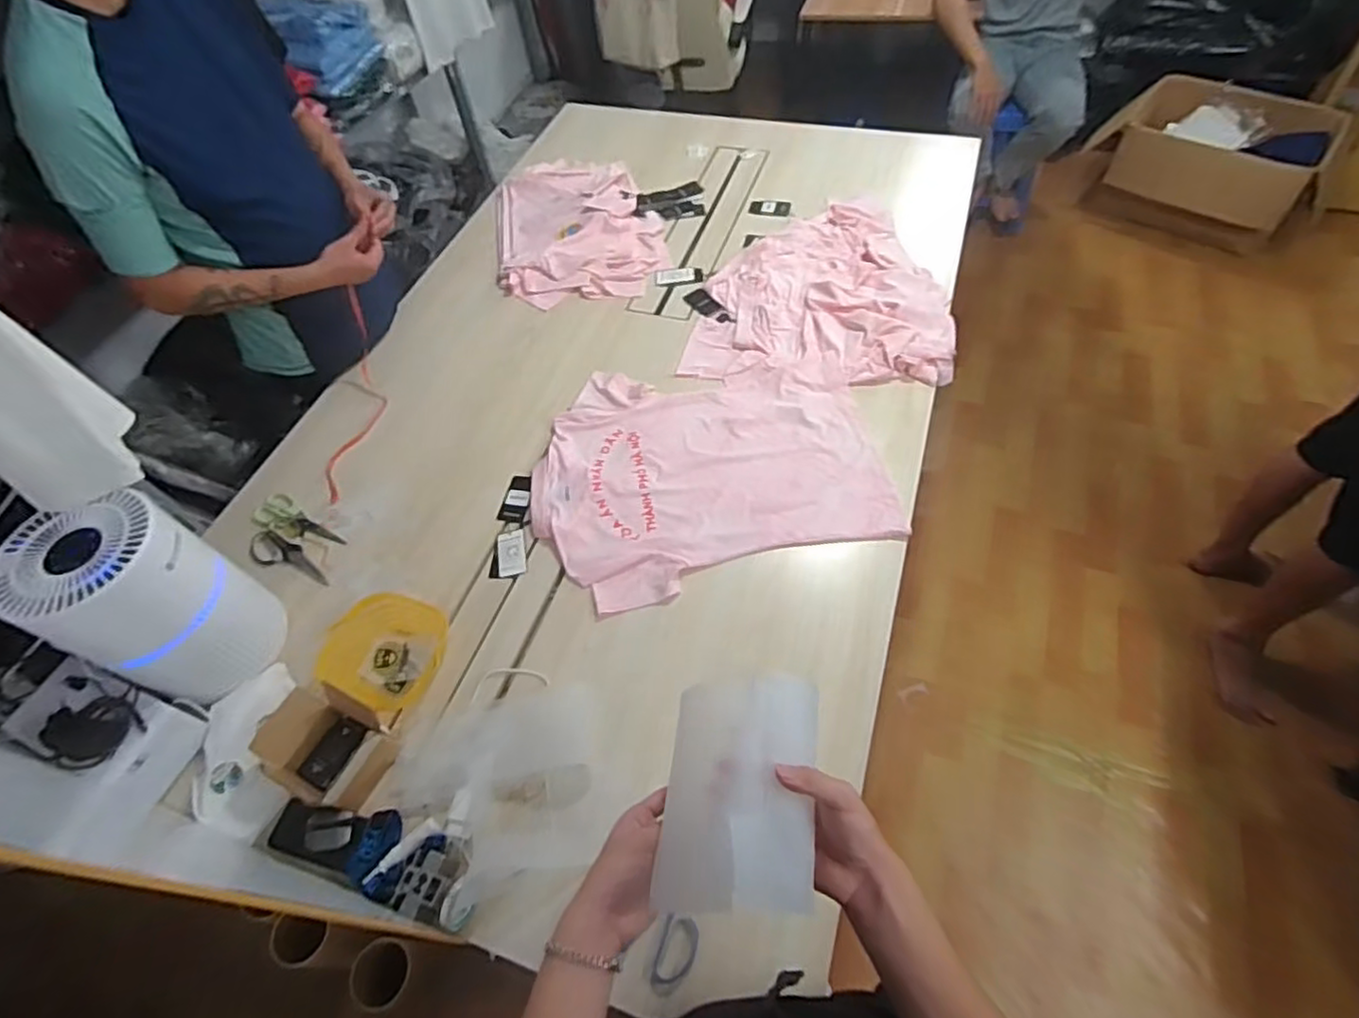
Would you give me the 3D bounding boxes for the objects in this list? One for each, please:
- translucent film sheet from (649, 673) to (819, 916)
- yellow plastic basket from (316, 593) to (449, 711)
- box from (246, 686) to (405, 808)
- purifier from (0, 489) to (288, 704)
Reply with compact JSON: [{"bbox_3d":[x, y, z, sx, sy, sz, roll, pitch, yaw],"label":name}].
[{"bbox_3d":[0.047,0.241,0.572,0.138,0.065,0.185,3,52,8],"label":"translucent film sheet"},{"bbox_3d":[-0.423,0.200,0.960,0.146,0.059,0.157,-3,52,4],"label":"yellow plastic basket"},{"bbox_3d":[-0.456,0.305,0.855,0.152,0.076,0.130,15,58,15],"label":"box"},{"bbox_3d":[-0.705,0.130,0.893,0.166,0.293,0.182,19,59,18],"label":"purifier"}]

